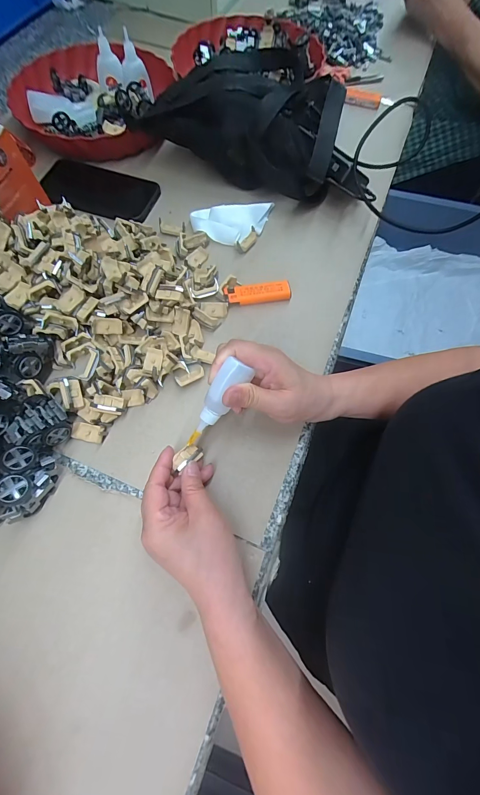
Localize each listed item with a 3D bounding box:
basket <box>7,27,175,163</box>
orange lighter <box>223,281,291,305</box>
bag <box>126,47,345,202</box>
[{"bbox_3d":[-0.235,-0.484,0.520,0.237,0.054,0.256,5,69,1],"label":"basket"},{"bbox_3d":[0.022,-0.129,0.410,0.080,0.016,0.024,-7,69,-4],"label":"orange lighter"},{"bbox_3d":[0.024,-0.400,0.472,0.261,0.092,0.199,26,71,9],"label":"bag"}]

